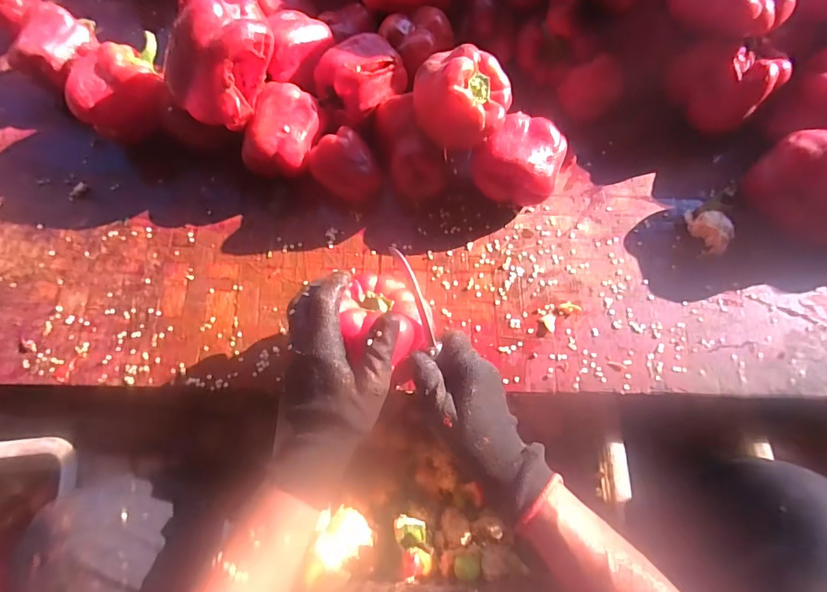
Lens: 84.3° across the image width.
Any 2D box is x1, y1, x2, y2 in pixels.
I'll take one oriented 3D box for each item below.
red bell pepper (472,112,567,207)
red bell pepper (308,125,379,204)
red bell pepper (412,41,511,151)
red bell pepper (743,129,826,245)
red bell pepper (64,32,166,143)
[{"bbox_3d":[0.106,-0.136,0.479,0.087,0.077,0.075,17,70,7],"label":"red bell pepper"},{"bbox_3d":[-0.072,-0.131,0.486,0.059,0.057,0.066,-37,74,-11],"label":"red bell pepper"},{"bbox_3d":[0.046,-0.187,0.435,0.092,0.069,0.081,4,69,2],"label":"red bell pepper"},{"bbox_3d":[0.389,-0.104,0.449,0.103,0.093,0.067,39,76,13],"label":"red bell pepper"},{"bbox_3d":[-0.316,-0.220,0.507,0.094,0.082,0.091,-10,71,-3],"label":"red bell pepper"}]

